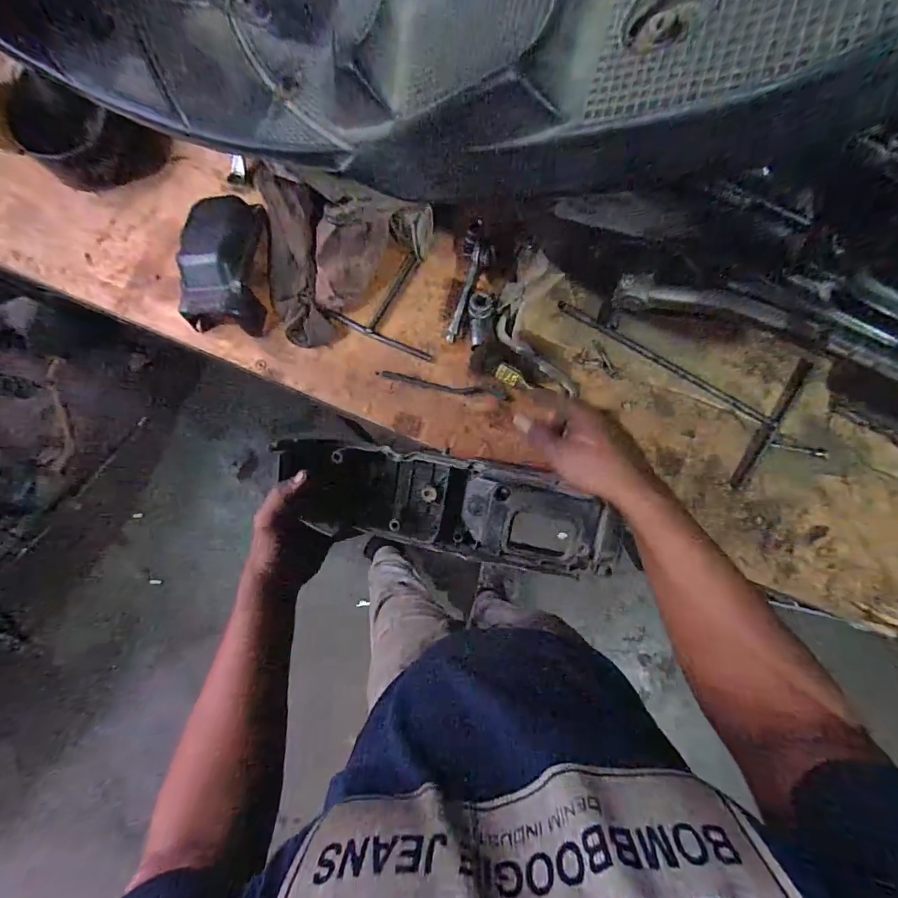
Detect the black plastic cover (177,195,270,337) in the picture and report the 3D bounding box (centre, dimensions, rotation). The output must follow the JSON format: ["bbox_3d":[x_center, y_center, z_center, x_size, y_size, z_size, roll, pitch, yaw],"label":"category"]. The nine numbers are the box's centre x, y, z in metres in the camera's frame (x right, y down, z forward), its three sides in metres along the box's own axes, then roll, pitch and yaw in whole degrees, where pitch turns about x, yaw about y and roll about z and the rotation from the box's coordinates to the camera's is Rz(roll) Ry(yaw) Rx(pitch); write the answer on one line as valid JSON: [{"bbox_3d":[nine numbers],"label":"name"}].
[{"bbox_3d":[-0.294,-0.243,0.583,0.109,0.058,0.160,6,83,2],"label":"black plastic cover"}]

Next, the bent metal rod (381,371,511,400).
[{"bbox_3d":[-0.005,-0.083,0.580,0.170,0.013,0.014,9,83,3],"label":"bent metal rod"}]

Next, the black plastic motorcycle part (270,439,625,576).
[{"bbox_3d":[-0.008,0.060,0.459,0.356,0.080,0.106,11,83,4],"label":"black plastic motorcycle part"}]

